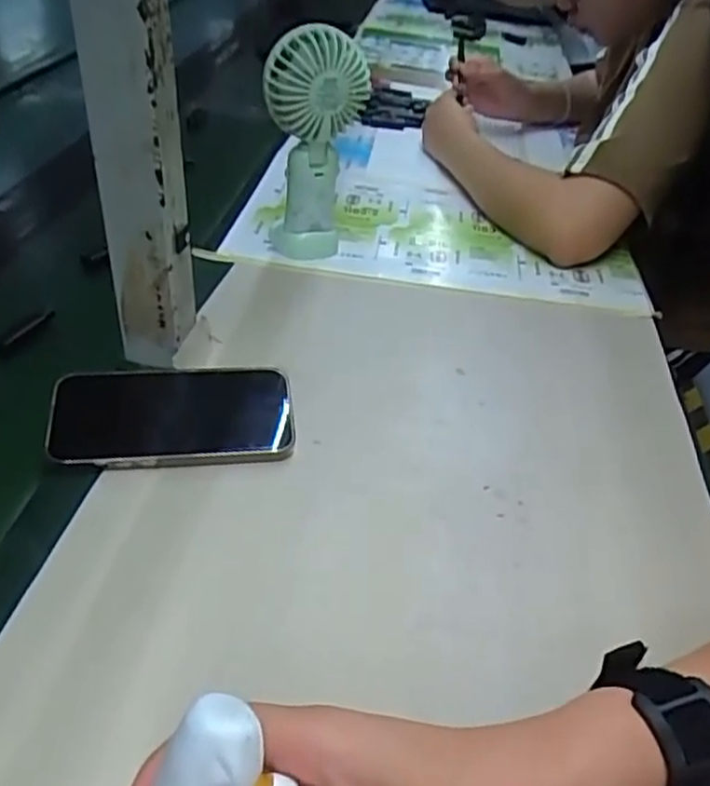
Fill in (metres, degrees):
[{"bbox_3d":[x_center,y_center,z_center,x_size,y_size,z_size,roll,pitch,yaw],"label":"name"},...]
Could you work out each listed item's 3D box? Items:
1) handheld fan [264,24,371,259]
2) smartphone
[{"bbox_3d":[-0.035,-0.211,0.624,0.082,0.192,0.050,4,37,-3],"label":"handheld fan"},{"bbox_3d":[-0.115,0.012,0.460,0.147,0.009,0.081,1,45,-10],"label":"smartphone"}]

